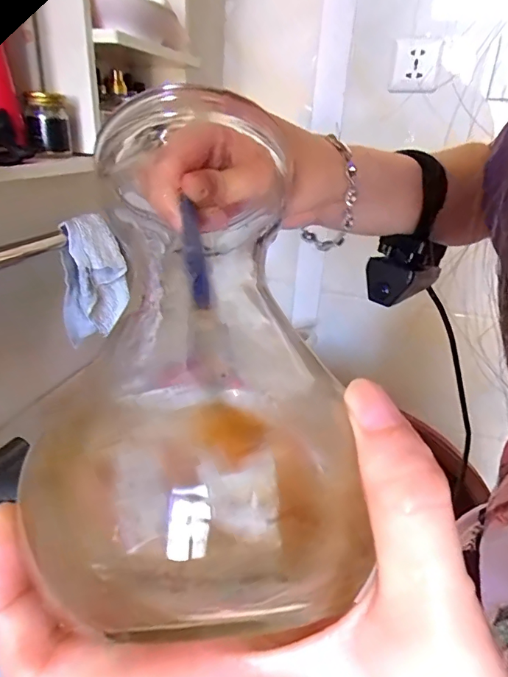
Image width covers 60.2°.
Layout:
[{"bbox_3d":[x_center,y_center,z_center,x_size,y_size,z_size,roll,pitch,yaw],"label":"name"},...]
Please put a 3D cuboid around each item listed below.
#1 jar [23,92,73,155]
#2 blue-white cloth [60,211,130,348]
[{"bbox_3d":[-0.189,-0.197,0.401,0.035,0.049,0.042,-7,29,-20],"label":"jar"},{"bbox_3d":[-0.180,-0.061,0.494,0.070,0.149,0.067,-5,29,-17],"label":"blue-white cloth"}]

